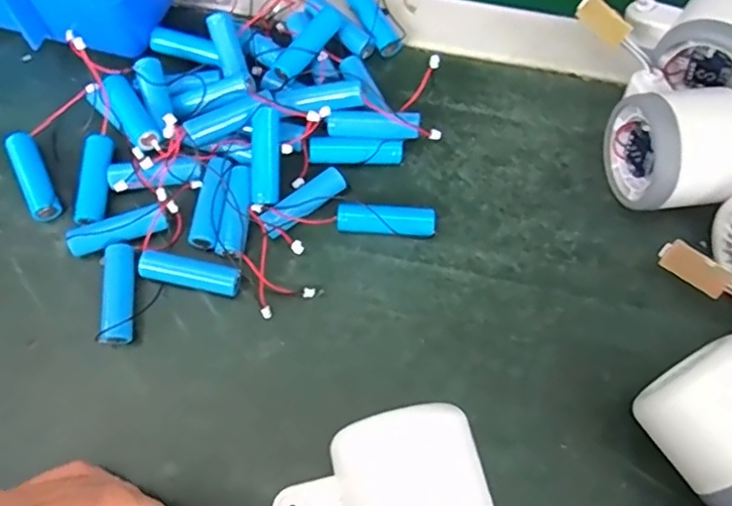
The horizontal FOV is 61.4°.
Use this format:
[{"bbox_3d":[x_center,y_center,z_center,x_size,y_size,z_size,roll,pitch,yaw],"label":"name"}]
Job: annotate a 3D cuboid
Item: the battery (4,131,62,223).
[{"bbox_3d":[-0.177,-0.041,0.327,0.013,0.016,0.048,-24,70,-10],"label":"battery"}]

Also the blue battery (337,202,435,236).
[{"bbox_3d":[0.011,-0.017,0.326,0.051,0.014,0.014,4,68,1],"label":"blue battery"}]

